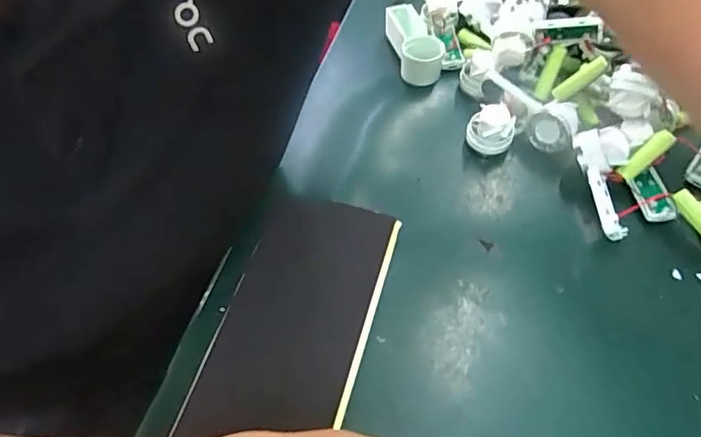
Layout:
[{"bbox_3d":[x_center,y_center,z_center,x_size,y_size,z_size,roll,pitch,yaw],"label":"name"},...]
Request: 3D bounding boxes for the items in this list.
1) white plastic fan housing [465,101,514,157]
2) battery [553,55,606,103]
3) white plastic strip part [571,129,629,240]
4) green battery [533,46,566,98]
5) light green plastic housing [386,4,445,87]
[{"bbox_3d":[0.123,-0.078,0.465,0.035,0.037,0.036,-29,60,-15],"label":"white plastic fan housing"},{"bbox_3d":[0.205,-0.126,0.472,0.012,0.051,0.015,18,50,-33],"label":"battery"},{"bbox_3d":[0.203,-0.028,0.425,0.020,0.014,0.092,-8,73,-2],"label":"white plastic strip part"},{"bbox_3d":[0.183,-0.134,0.482,0.014,0.048,0.014,26,24,18],"label":"green battery"},{"bbox_3d":[0.067,-0.177,0.531,0.045,0.031,0.084,-10,57,-4],"label":"light green plastic housing"}]

